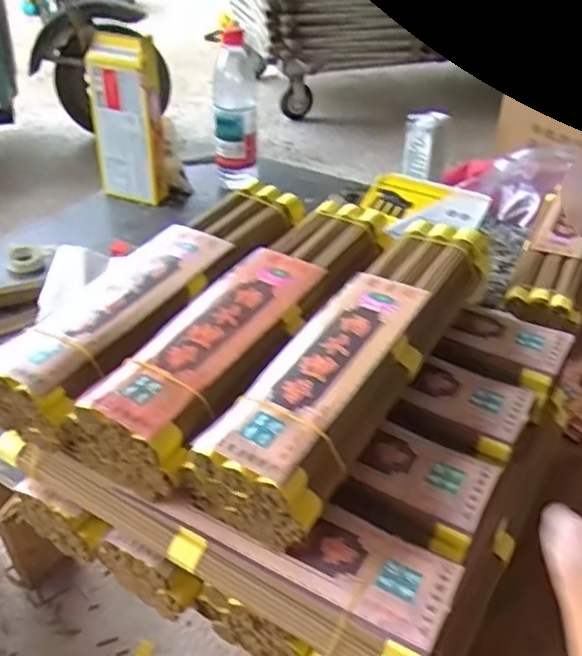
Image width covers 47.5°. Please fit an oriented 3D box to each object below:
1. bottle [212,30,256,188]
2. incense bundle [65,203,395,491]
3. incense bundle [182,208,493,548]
[{"bbox_3d":[-0.082,-0.317,0.963,0.061,0.215,0.061,-4,37,-6],"label":"bottle"},{"bbox_3d":[-0.021,-0.008,0.503,0.082,0.047,0.323,21,42,25],"label":"incense bundle"},{"bbox_3d":[0.055,0.016,0.476,0.076,0.051,0.317,21,42,25],"label":"incense bundle"}]

